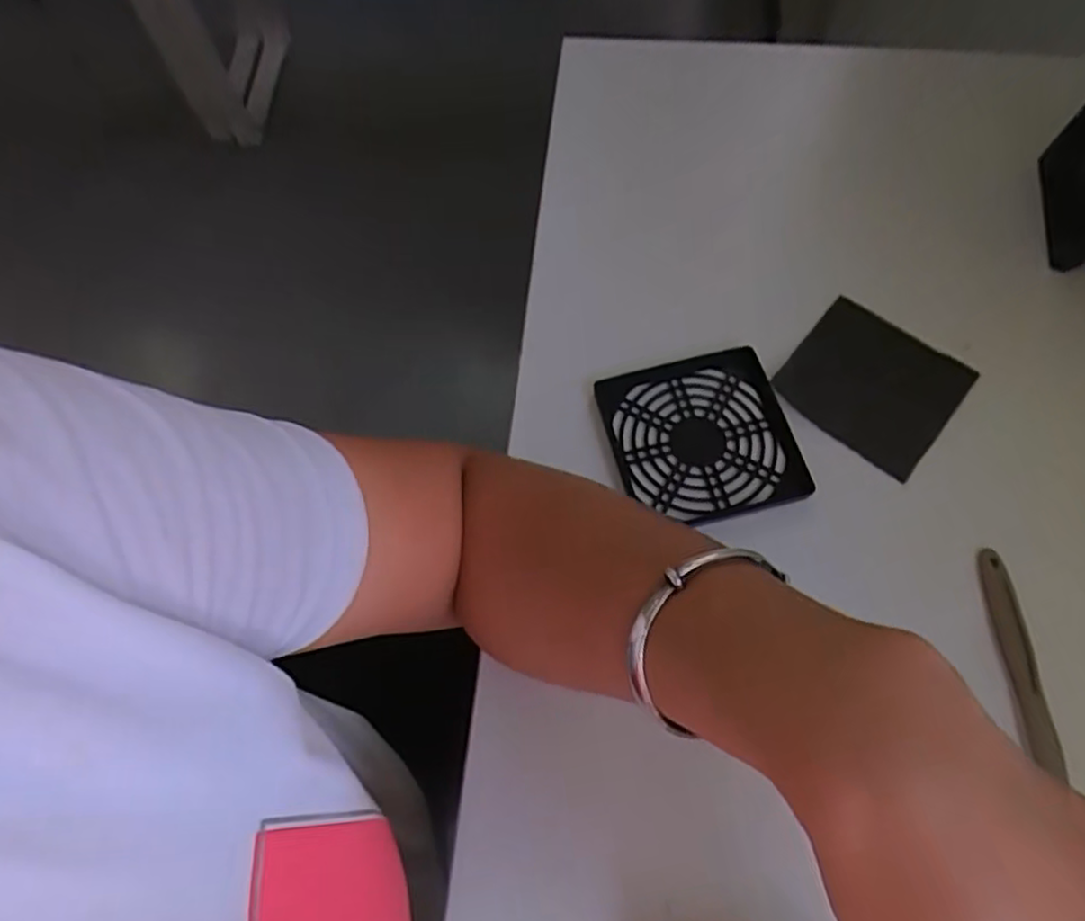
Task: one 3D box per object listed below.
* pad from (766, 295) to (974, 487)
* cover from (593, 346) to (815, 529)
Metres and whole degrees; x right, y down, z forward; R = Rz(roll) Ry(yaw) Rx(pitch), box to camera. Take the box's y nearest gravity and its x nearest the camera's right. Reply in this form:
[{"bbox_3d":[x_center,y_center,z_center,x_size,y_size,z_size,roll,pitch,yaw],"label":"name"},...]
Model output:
[{"bbox_3d":[0.192,-0.046,0.410,0.090,0.005,0.089,37,71,16],"label":"pad"},{"bbox_3d":[0.091,-0.012,0.404,0.099,0.014,0.098,-13,66,-5],"label":"cover"}]

